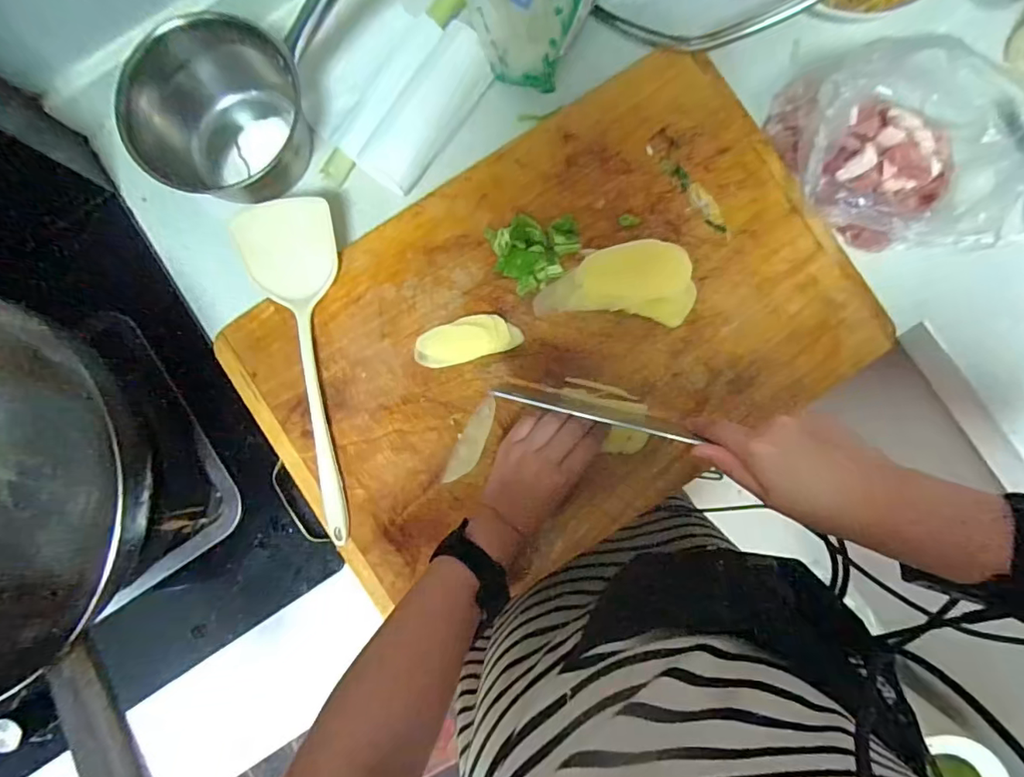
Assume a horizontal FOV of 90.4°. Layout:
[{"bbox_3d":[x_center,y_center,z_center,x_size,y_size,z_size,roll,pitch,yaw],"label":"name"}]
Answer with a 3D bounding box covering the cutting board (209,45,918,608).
[{"bbox_3d":[0.042,-0.049,0.479,0.543,0.038,0.367,-34,87,-1],"label":"cutting board"}]

